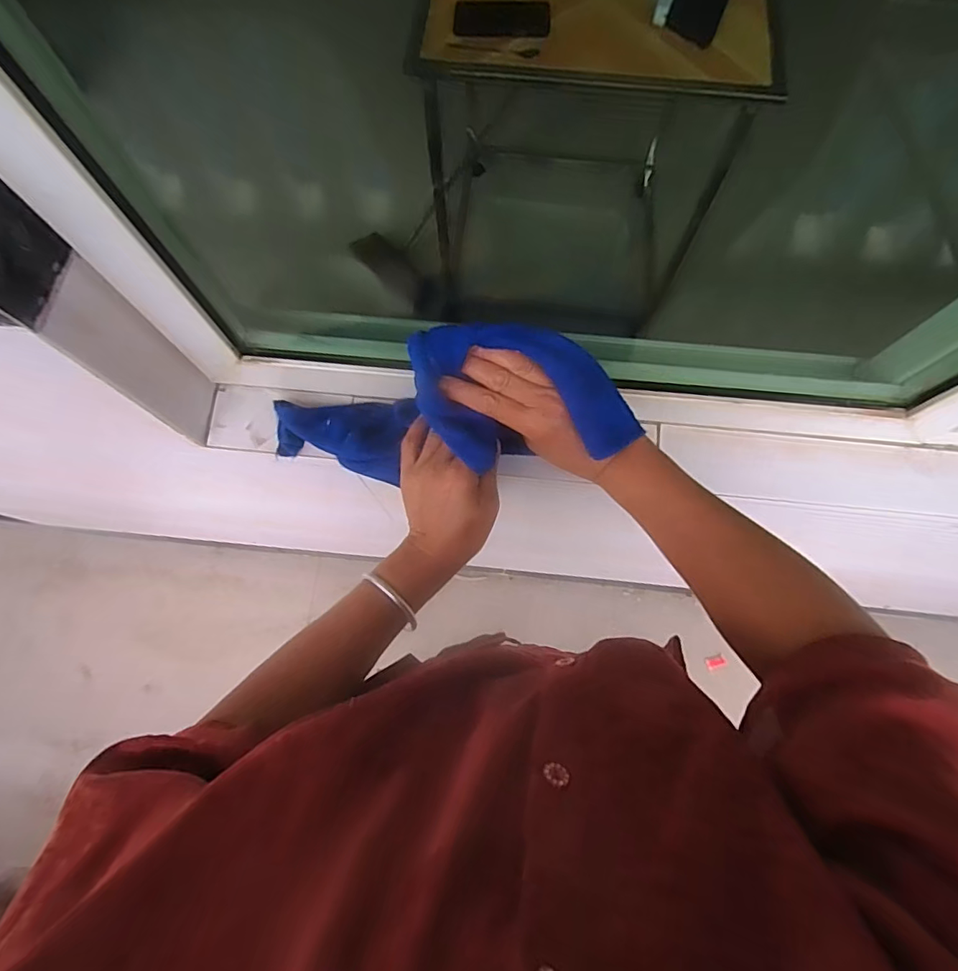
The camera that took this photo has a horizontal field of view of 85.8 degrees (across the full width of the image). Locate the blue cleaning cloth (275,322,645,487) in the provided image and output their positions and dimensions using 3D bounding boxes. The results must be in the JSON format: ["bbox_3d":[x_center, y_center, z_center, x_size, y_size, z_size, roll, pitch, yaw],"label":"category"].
[{"bbox_3d":[-0.050,-0.065,0.467,0.345,0.126,0.090,-5,71,28],"label":"blue cleaning cloth"}]

